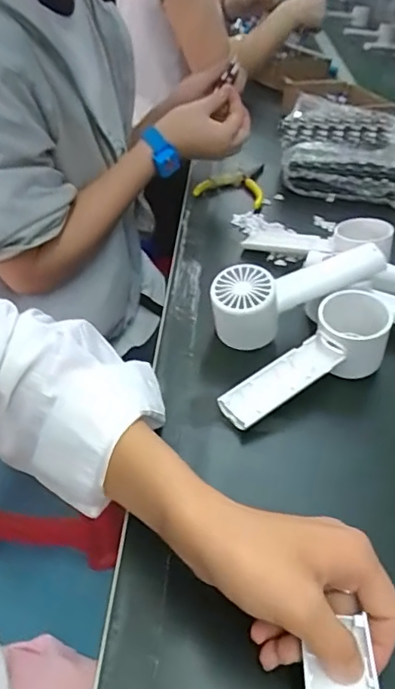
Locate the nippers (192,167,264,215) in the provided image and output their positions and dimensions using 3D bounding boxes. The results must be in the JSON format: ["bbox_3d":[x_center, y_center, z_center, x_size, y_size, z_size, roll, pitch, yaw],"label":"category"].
[{"bbox_3d":[0.054,-0.223,0.735,0.092,0.013,0.127,15,40,11],"label":"nippers"}]

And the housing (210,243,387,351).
[{"bbox_3d":[0.091,-0.045,0.472,0.161,0.059,0.051,-20,44,-8],"label":"housing"}]

